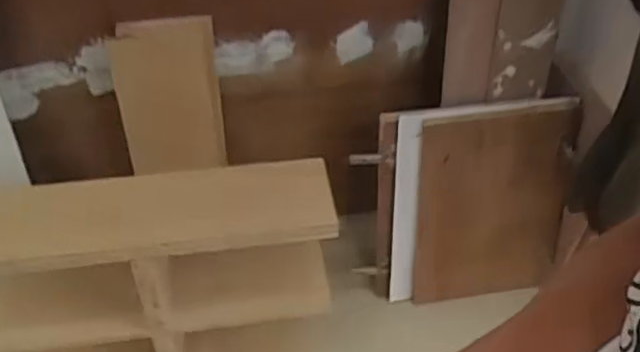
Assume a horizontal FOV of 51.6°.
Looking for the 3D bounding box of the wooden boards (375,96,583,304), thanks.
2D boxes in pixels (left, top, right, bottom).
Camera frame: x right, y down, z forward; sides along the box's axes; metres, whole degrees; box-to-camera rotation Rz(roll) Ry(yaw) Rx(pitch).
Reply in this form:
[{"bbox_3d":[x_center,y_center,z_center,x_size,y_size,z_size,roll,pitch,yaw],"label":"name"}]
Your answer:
[{"bbox_3d":[0.370,0.070,1.613,0.453,0.553,0.055,-6,34,-5],"label":"wooden boards"}]

